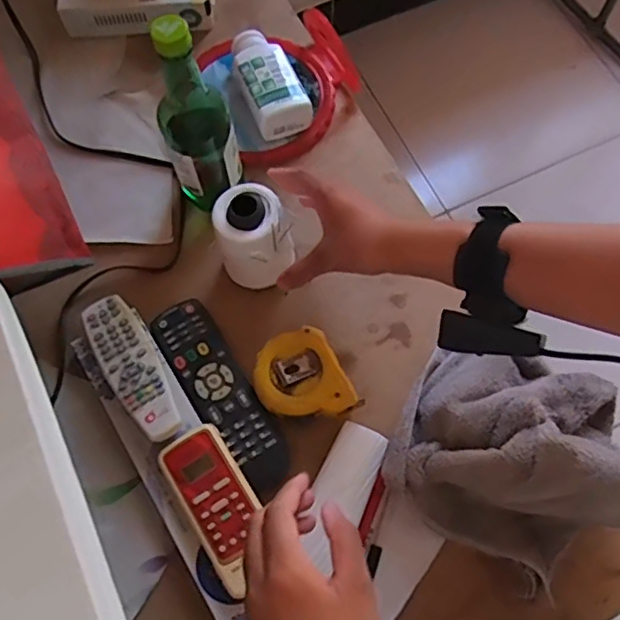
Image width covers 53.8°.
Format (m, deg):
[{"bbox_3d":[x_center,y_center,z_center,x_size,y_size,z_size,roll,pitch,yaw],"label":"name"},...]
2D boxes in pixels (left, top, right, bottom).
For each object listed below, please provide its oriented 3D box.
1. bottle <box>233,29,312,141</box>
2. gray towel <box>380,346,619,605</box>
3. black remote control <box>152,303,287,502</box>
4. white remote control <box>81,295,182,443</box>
[{"bbox_3d":[-0.047,-0.243,0.651,0.065,0.044,0.115,-23,73,-9],"label":"bottle"},{"bbox_3d":[0.172,0.110,0.478,0.189,0.088,0.163,32,73,9],"label":"gray towel"},{"bbox_3d":[-0.078,0.072,0.544,0.054,0.017,0.187,-31,74,-11],"label":"black remote control"},{"bbox_3d":[-0.155,0.048,0.533,0.045,0.021,0.142,-31,75,-11],"label":"white remote control"}]

